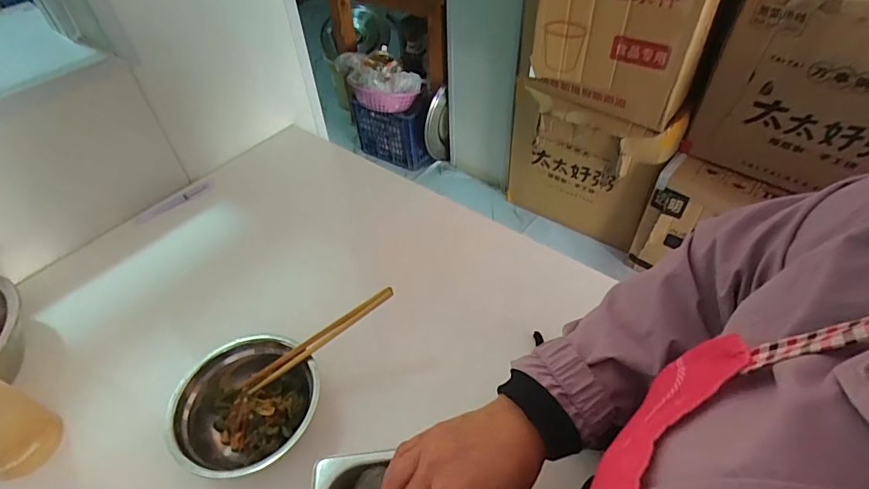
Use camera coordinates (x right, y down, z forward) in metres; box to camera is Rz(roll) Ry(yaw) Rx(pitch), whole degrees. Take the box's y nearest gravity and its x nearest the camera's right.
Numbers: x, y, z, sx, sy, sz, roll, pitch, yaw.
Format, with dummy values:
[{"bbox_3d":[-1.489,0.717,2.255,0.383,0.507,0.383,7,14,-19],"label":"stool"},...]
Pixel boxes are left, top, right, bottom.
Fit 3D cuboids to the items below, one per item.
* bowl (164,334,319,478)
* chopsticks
[{"bbox_3d":[-0.199,0.176,0.507,0.147,0.076,0.141,-2,47,2],"label":"bowl"},{"bbox_3d":[-0.130,0.109,0.518,0.205,0.012,0.021,-34,48,9],"label":"chopsticks"}]

